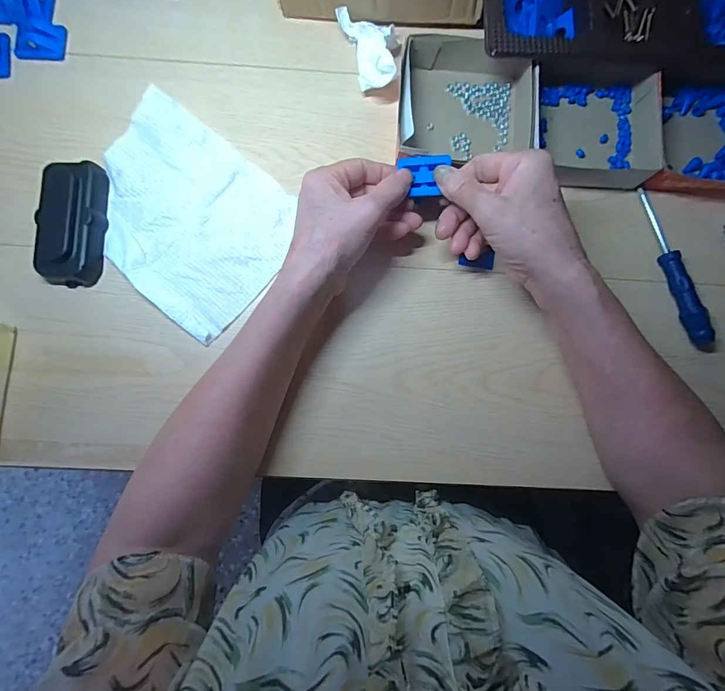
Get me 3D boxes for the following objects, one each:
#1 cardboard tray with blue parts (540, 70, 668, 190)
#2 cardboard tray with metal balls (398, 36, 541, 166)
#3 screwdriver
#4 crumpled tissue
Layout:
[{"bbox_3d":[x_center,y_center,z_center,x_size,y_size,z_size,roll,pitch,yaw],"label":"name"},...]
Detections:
[{"bbox_3d":[0.223,-0.207,0.373,0.095,0.039,0.106,2,84,0],"label":"cardboard tray with blue parts"},{"bbox_3d":[0.095,-0.224,0.370,0.123,0.034,0.134,2,84,-1],"label":"cardboard tray with metal balls"},{"bbox_3d":[0.288,-0.071,0.364,0.018,0.016,0.160,-18,84,-3],"label":"screwdriver"},{"bbox_3d":[0.010,-0.285,0.376,0.046,0.027,0.086,-19,84,-3],"label":"crumpled tissue"}]

